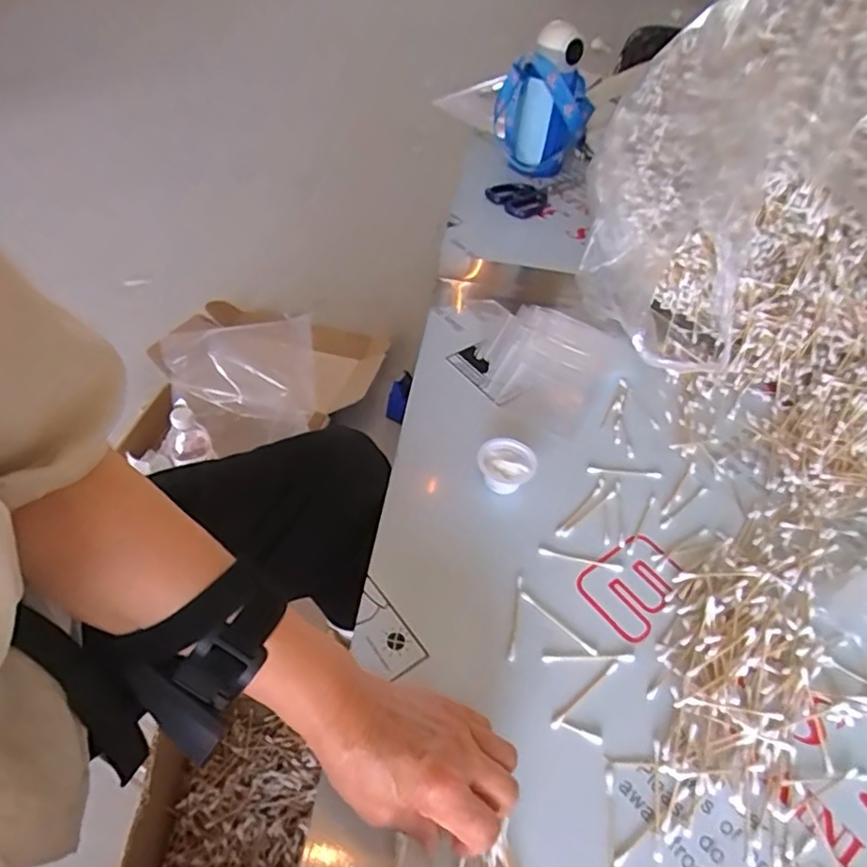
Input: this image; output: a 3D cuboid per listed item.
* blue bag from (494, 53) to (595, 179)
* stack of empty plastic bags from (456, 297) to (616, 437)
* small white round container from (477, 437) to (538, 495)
[{"bbox_3d":[0.181,-0.539,1.020,0.155,0.163,0.138,11,49,4],"label":"blue bag"},{"bbox_3d":[0.099,-0.089,0.693,0.182,0.022,0.169,22,51,14],"label":"stack of empty plastic bags"},{"bbox_3d":[0.067,0.032,0.570,0.052,0.027,0.050,2,49,-3],"label":"small white round container"}]

